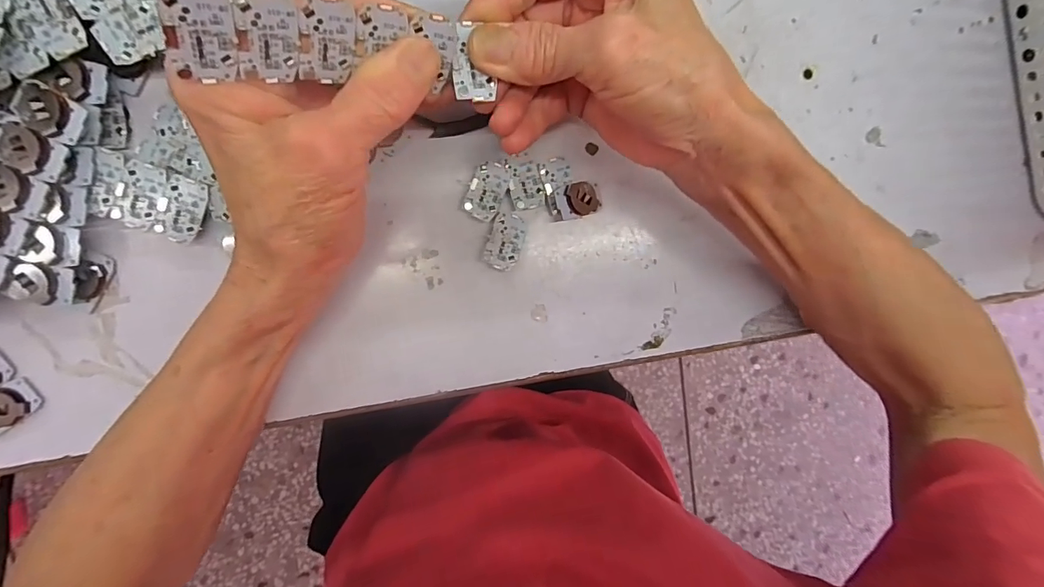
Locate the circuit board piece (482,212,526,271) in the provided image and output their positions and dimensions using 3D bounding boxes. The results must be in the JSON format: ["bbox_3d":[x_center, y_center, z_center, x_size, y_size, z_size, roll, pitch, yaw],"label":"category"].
[{"bbox_3d":[-0.009,-0.027,0.244,0.018,0.005,0.030,18,91,-9],"label":"circuit board piece"}]

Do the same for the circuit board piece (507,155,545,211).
[{"bbox_3d":[0.002,-0.058,0.240,0.017,0.004,0.027,-11,96,-7],"label":"circuit board piece"}]

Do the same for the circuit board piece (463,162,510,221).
[{"bbox_3d":[-0.018,-0.053,0.238,0.018,0.004,0.029,21,91,-9],"label":"circuit board piece"}]

